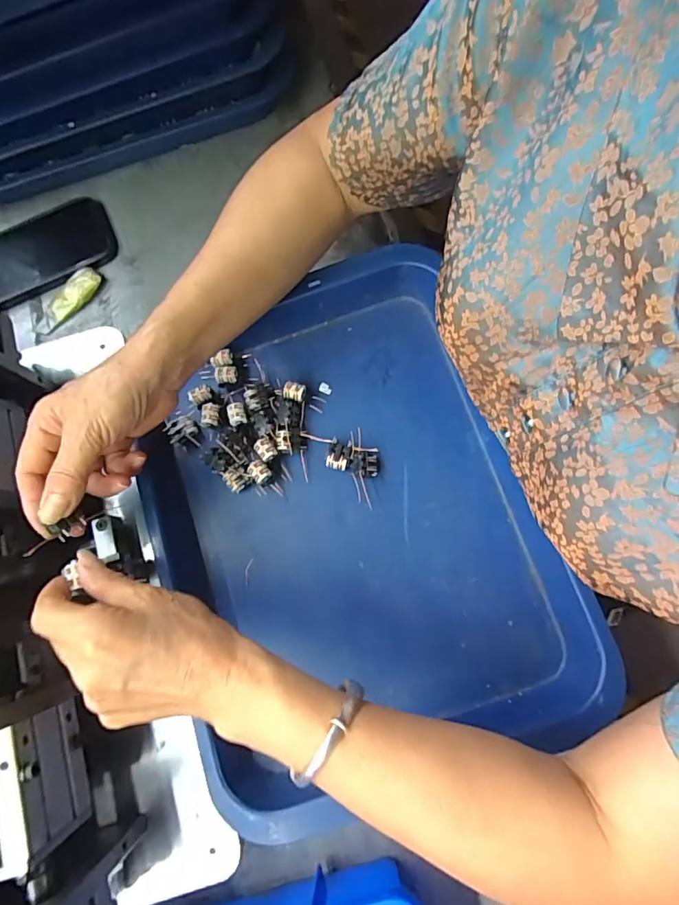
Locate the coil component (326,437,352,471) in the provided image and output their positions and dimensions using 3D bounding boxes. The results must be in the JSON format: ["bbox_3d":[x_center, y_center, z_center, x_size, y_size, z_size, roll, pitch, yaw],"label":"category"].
[{"bbox_3d":[0.000,0.001,0.393,0.019,0.011,0.025,9,80,6],"label":"coil component"}]

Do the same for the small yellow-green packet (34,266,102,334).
[{"bbox_3d":[-0.277,-0.153,0.486,0.085,0.014,0.026,-41,80,7],"label":"small yellow-green packet"}]

